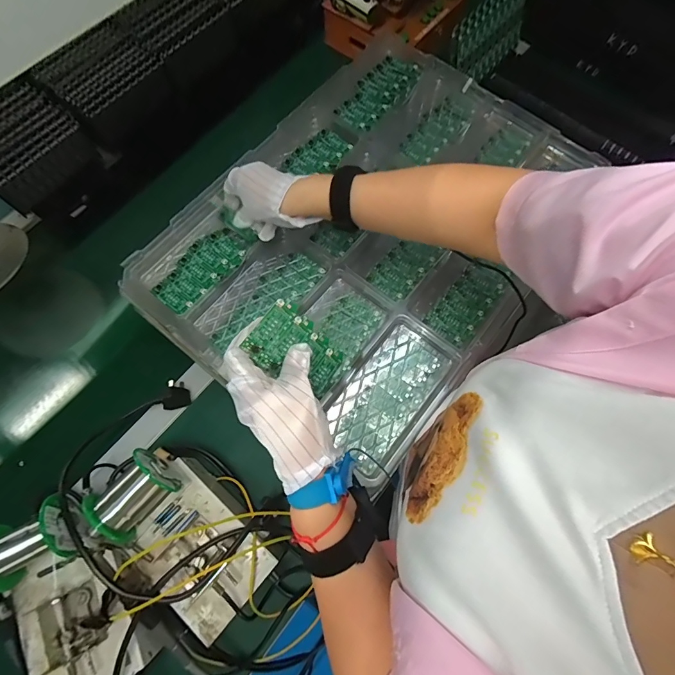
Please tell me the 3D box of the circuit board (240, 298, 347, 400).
[{"bbox_3d":[-0.034,0.013,0.341,0.090,0.004,0.055,42,74,-32],"label":"circuit board"}]

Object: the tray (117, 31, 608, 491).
[{"bbox_3d":[0.057,-0.146,0.496,0.417,0.037,0.548,38,75,11],"label":"tray"}]

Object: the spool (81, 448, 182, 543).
[{"bbox_3d":[-0.230,0.179,0.433,0.066,0.066,0.089,41,76,11],"label":"spool"}]

